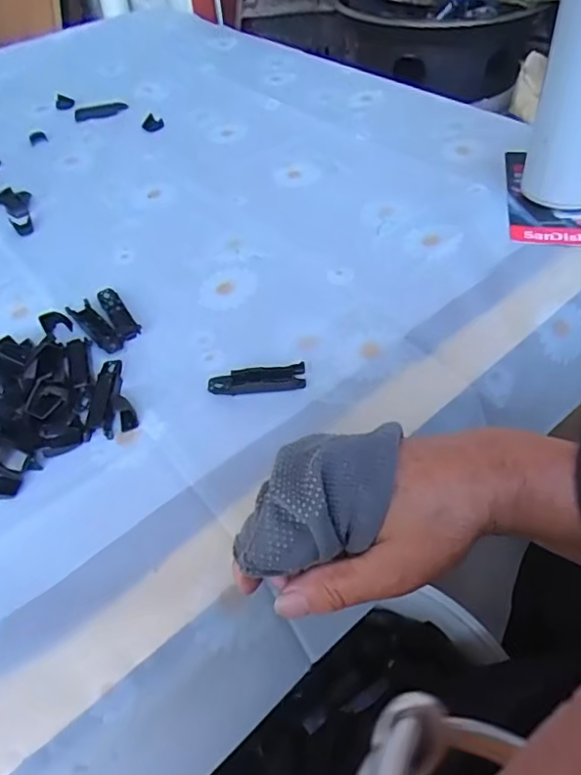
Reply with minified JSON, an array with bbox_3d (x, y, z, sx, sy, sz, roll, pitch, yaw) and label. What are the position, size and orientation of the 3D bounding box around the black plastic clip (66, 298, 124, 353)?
[{"bbox_3d":[-0.147,-0.047,0.423,0.017,0.005,0.063,-35,55,-21],"label":"black plastic clip"}]

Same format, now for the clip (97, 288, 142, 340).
[{"bbox_3d":[-0.135,-0.059,0.435,0.017,0.004,0.064,-27,52,-16],"label":"clip"}]

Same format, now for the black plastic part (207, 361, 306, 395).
[{"bbox_3d":[-0.023,-0.004,0.375,0.064,0.008,0.018,-8,50,0],"label":"black plastic part"}]

